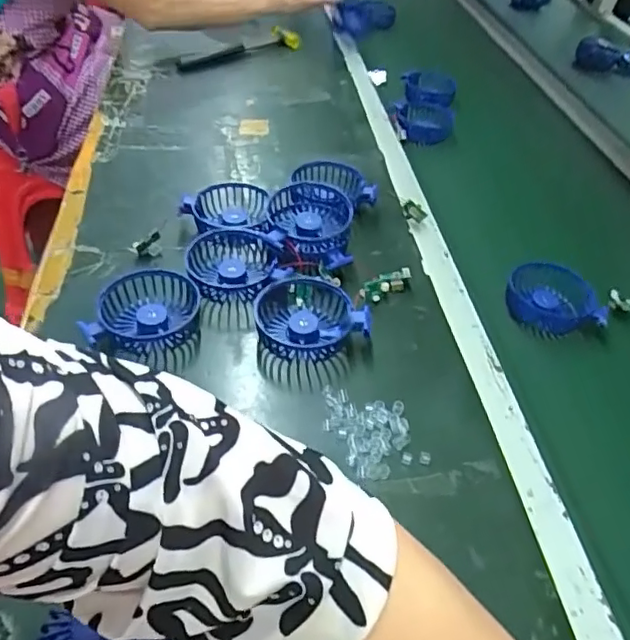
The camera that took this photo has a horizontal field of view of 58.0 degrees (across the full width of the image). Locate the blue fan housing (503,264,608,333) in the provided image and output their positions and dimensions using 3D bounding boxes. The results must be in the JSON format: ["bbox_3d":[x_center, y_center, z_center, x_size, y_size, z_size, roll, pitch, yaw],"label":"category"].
[{"bbox_3d":[0.263,-0.024,0.624,0.098,0.036,0.098,18,46,12],"label":"blue fan housing"}]

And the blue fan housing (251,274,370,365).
[{"bbox_3d":[-0.003,-0.005,0.534,0.103,0.031,0.090,4,45,-2],"label":"blue fan housing"}]

